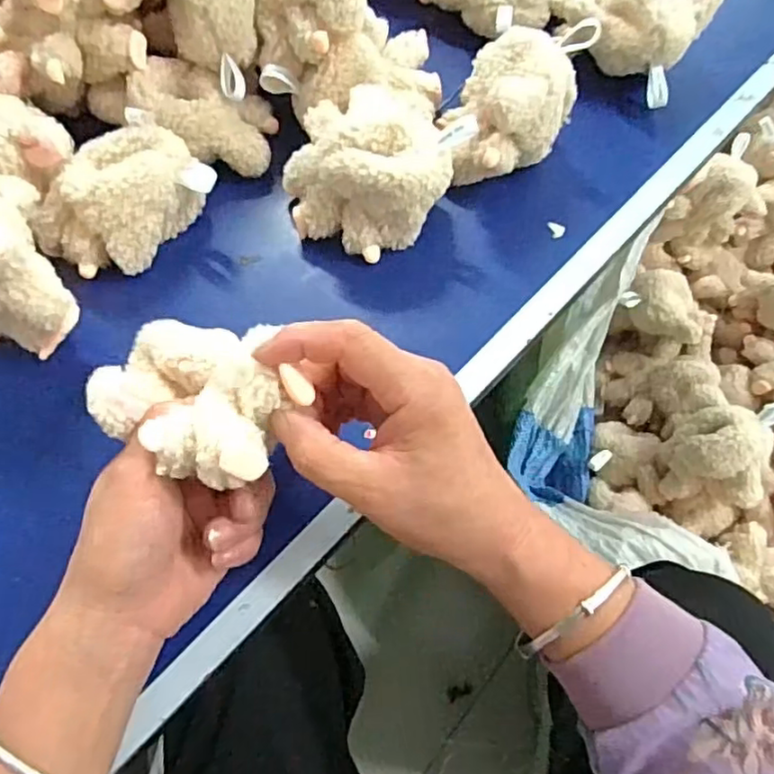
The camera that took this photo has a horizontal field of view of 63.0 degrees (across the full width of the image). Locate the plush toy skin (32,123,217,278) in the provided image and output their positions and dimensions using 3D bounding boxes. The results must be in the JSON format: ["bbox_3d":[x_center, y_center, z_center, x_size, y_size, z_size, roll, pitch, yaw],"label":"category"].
[{"bbox_3d":[-0.176,-0.120,0.425,0.107,0.066,0.061,-42,72,-17],"label":"plush toy skin"}]

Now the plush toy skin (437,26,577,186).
[{"bbox_3d":[0.083,-0.191,0.435,0.081,0.073,0.097,20,67,9],"label":"plush toy skin"}]

